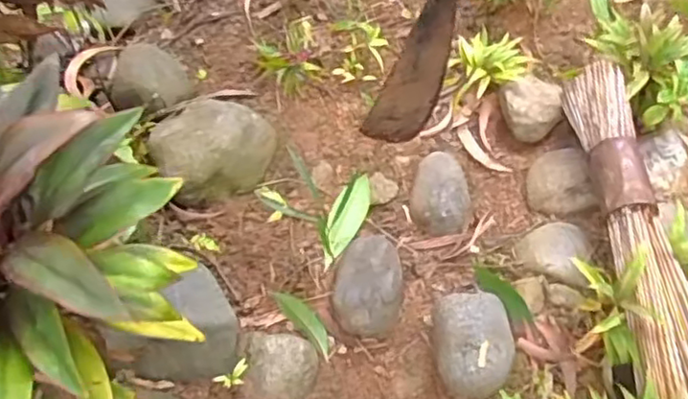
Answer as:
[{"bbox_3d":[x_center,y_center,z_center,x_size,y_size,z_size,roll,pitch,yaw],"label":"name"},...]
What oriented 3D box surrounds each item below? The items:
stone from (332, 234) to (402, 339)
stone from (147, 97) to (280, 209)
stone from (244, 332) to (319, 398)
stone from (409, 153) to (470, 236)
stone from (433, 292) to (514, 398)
[{"bbox_3d":[0.026,0.092,0.710,0.077,0.052,0.108,-6,62,-1],"label":"stone"},{"bbox_3d":[-0.152,-0.069,0.767,0.143,0.070,0.116,-29,65,-13],"label":"stone"},{"bbox_3d":[-0.063,0.173,0.668,0.069,0.040,0.073,-1,56,1],"label":"stone"},{"bbox_3d":[0.114,-0.011,0.764,0.071,0.035,0.105,7,63,5],"label":"stone"},{"bbox_3d":[0.129,0.143,0.661,0.080,0.065,0.110,2,56,3],"label":"stone"}]

